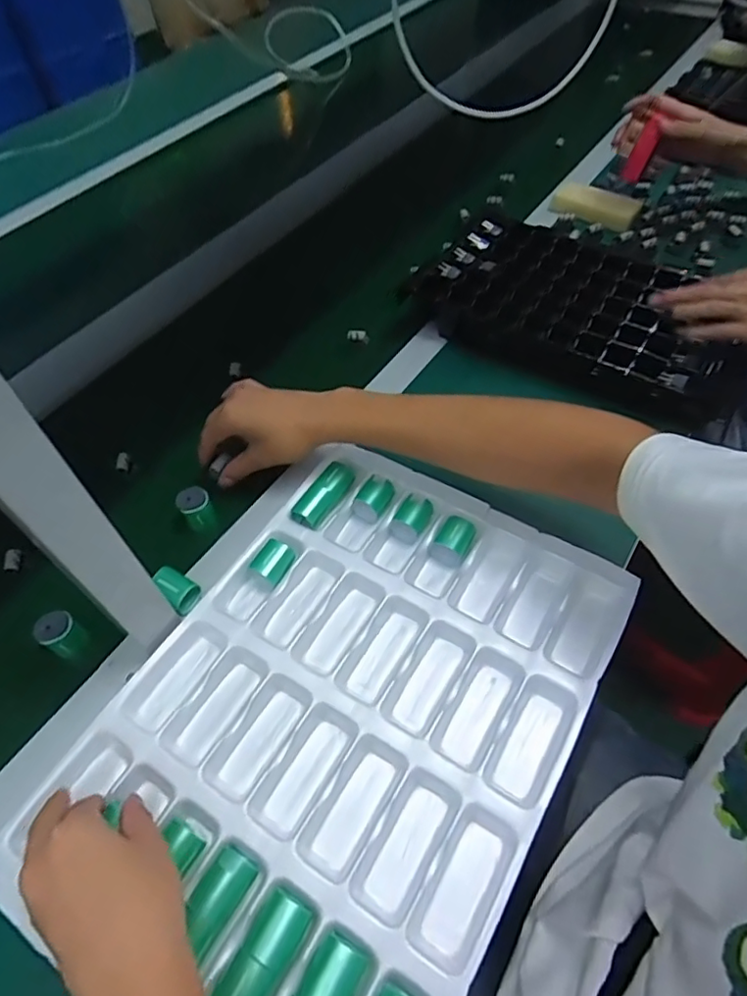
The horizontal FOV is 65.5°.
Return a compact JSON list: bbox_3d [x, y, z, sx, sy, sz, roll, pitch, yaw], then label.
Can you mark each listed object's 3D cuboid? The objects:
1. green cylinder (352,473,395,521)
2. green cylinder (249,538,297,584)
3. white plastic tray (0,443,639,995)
[{"bbox_3d":[0.002,-0.001,0.572,0.029,0.028,0.042,28,60,20],"label":"green cylinder"},{"bbox_3d":[-0.090,0.059,0.529,0.028,0.024,0.039,23,58,17],"label":"green cylinder"},{"bbox_3d":[-0.021,0.166,0.460,0.317,0.045,0.438,28,60,20],"label":"white plastic tray"}]

